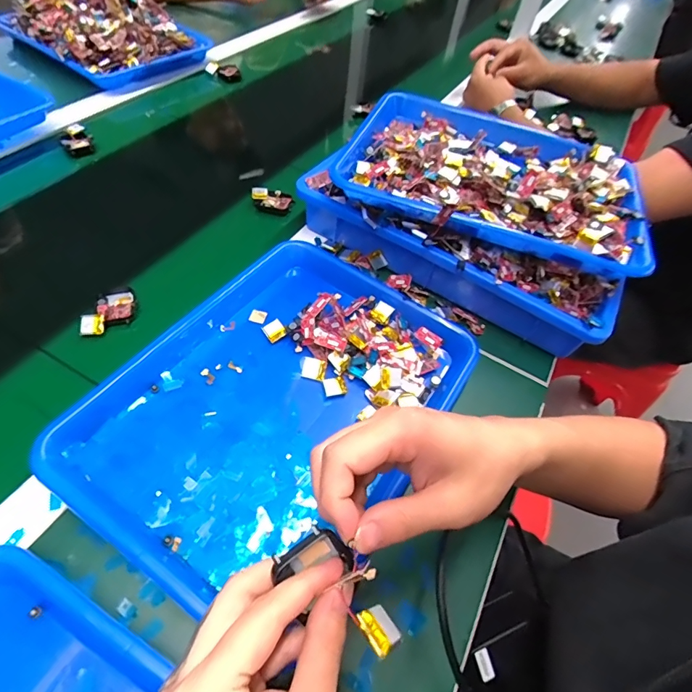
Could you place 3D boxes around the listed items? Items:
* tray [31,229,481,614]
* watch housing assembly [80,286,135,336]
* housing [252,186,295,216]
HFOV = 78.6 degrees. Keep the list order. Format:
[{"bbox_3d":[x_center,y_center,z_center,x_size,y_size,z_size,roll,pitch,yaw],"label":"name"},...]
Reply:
[{"bbox_3d":[-0.061,0.036,0.377,0.254,0.034,0.327,31,56,13],"label":"tray"},{"bbox_3d":[-0.240,-0.038,0.425,0.054,0.016,0.049,-18,59,-21],"label":"watch housing assembly"},{"bbox_3d":[-0.098,-0.195,0.569,0.054,0.024,0.030,12,53,-1],"label":"housing"}]

